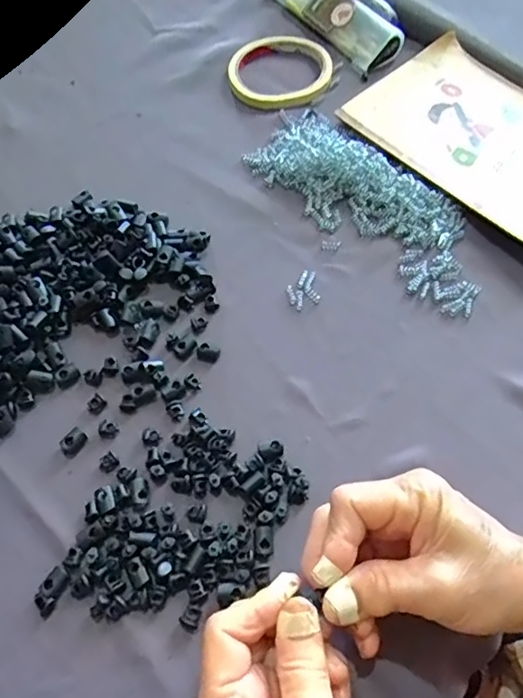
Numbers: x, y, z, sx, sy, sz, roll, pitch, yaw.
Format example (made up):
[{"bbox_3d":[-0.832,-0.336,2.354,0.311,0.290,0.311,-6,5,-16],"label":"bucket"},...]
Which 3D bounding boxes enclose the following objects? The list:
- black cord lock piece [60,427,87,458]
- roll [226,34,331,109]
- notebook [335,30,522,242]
[{"bbox_3d":[-0.112,0.055,0.327,0.012,0.009,0.016,36,66,18],"label":"black cord lock piece"},{"bbox_3d":[0.017,-0.252,0.495,0.095,0.016,0.095,0,60,-1],"label":"roll"},{"bbox_3d":[0.181,-0.167,0.437,0.135,0.021,0.198,-38,67,-20],"label":"notebook"}]

